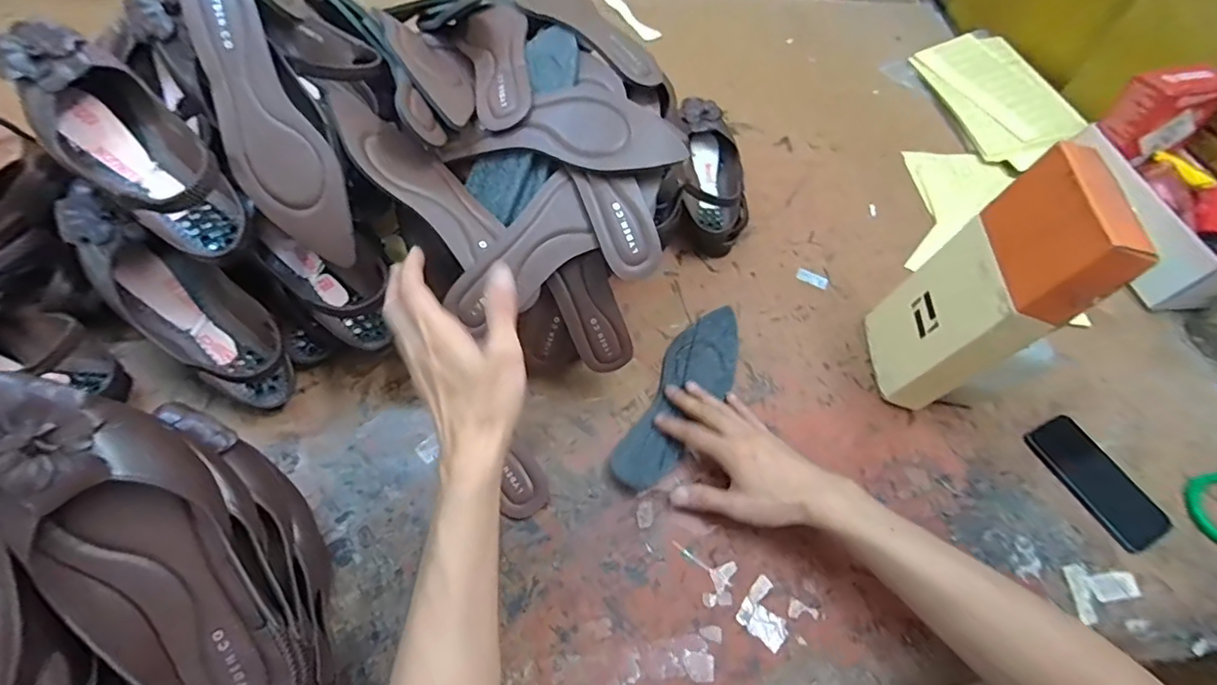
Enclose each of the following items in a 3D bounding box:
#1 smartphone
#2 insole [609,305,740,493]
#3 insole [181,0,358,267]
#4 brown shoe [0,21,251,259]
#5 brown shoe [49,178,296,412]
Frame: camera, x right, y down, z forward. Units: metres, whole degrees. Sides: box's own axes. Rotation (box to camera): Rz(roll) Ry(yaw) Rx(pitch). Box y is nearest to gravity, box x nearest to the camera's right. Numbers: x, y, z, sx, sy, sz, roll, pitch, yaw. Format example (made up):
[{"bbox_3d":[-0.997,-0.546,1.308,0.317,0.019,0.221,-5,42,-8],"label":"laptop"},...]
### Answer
[{"bbox_3d":[0.544,0.151,0.598,0.078,0.012,0.145,-22,63,-20],"label":"smartphone"},{"bbox_3d":[0.082,0.056,0.597,0.077,0.025,0.247,29,58,14],"label":"insole"},{"bbox_3d":[-0.277,-0.178,0.435,0.074,0.017,0.241,-27,96,-1],"label":"insole"},{"bbox_3d":[-0.392,-0.164,0.435,0.243,0.074,0.083,44,61,-2],"label":"brown shoe"},{"bbox_3d":[-0.405,-0.043,0.511,0.259,0.064,0.085,49,59,-15],"label":"brown shoe"}]

